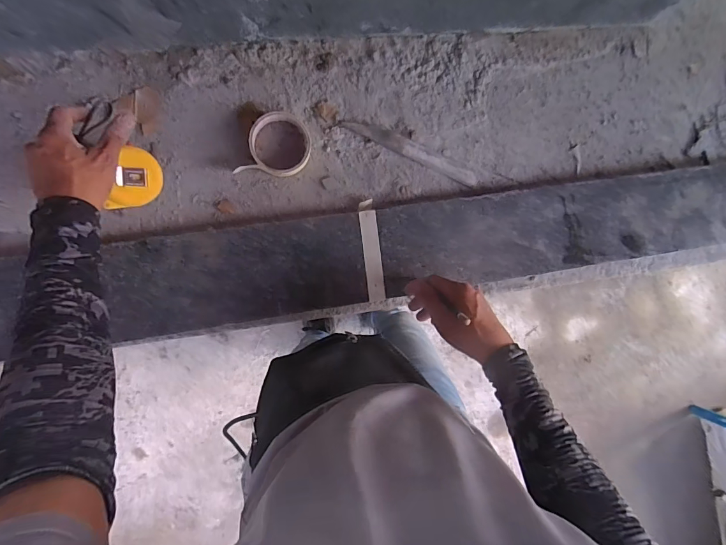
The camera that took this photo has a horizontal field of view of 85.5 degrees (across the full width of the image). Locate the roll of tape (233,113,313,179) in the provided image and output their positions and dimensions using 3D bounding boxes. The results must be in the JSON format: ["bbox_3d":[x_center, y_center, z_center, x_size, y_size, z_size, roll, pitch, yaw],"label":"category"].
[{"bbox_3d":[-0.123,-0.177,0.548,0.098,0.023,0.086,3,91,-10],"label":"roll of tape"}]

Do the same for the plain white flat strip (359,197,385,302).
[{"bbox_3d":[0.012,-0.031,0.578,0.026,0.014,0.146,-8,93,-9],"label":"plain white flat strip"}]

